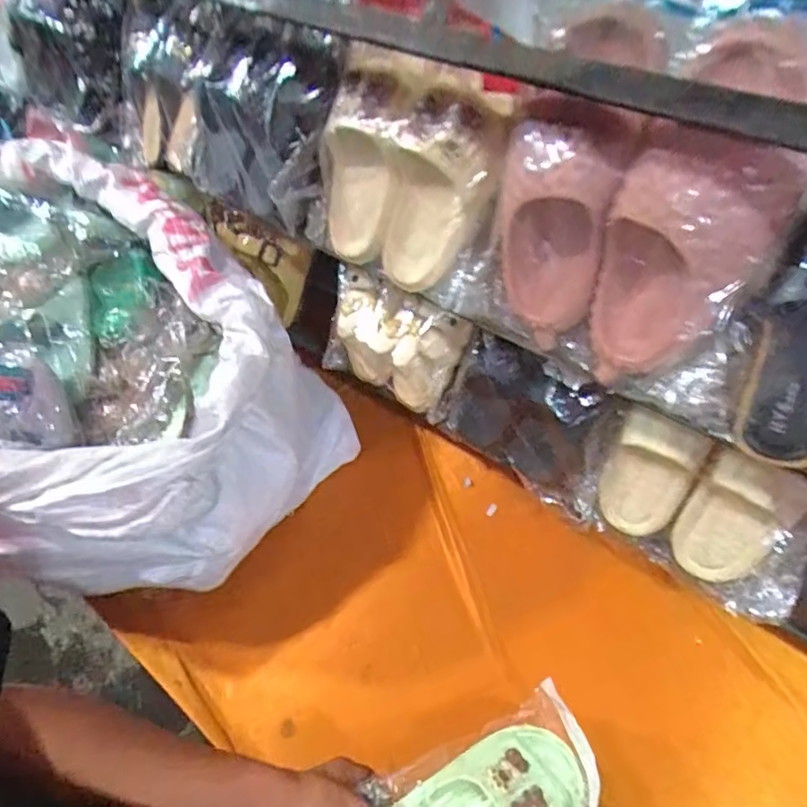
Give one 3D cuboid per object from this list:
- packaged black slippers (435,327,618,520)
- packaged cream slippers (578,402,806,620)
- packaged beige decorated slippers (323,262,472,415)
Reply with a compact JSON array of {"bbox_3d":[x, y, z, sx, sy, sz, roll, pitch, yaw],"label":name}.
[{"bbox_3d":[0.162,0.012,0.699,0.224,0.189,0.081,30,58,24],"label":"packaged black slippers"},{"bbox_3d":[0.328,0.125,0.611,0.242,0.188,0.082,20,37,16],"label":"packaged cream slippers"},{"bbox_3d":[-0.018,-0.089,0.787,0.223,0.173,0.082,28,57,23],"label":"packaged beige decorated slippers"}]

